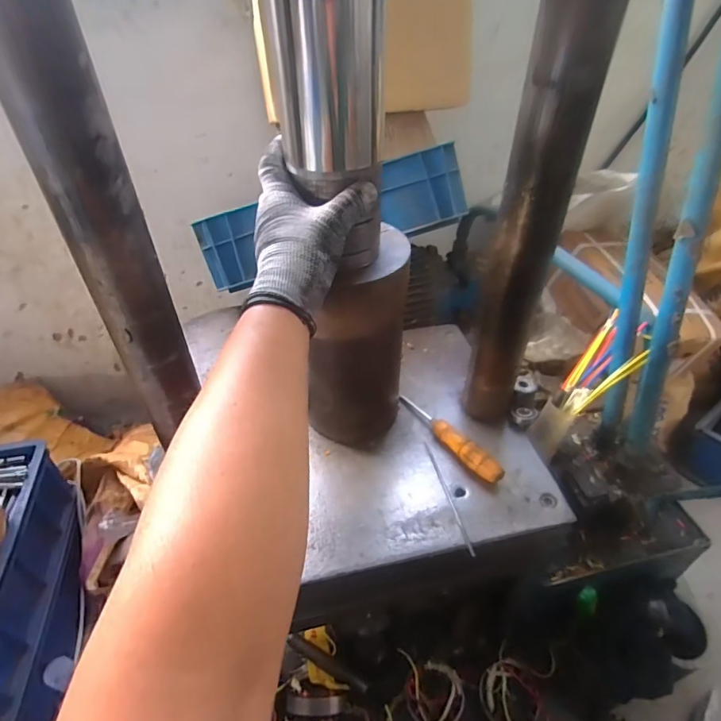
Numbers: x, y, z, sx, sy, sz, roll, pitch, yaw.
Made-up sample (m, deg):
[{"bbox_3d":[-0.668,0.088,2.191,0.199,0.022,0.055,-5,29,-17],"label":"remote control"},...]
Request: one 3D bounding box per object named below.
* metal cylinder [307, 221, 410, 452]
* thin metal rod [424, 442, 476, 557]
[{"bbox_3d":[-0.009,-0.016,0.567,0.126,0.251,0.121,6,42,7],"label":"metal cylinder"},{"bbox_3d":[0.105,0.160,0.560,0.006,0.004,0.158,-9,42,-10],"label":"thin metal rod"}]

